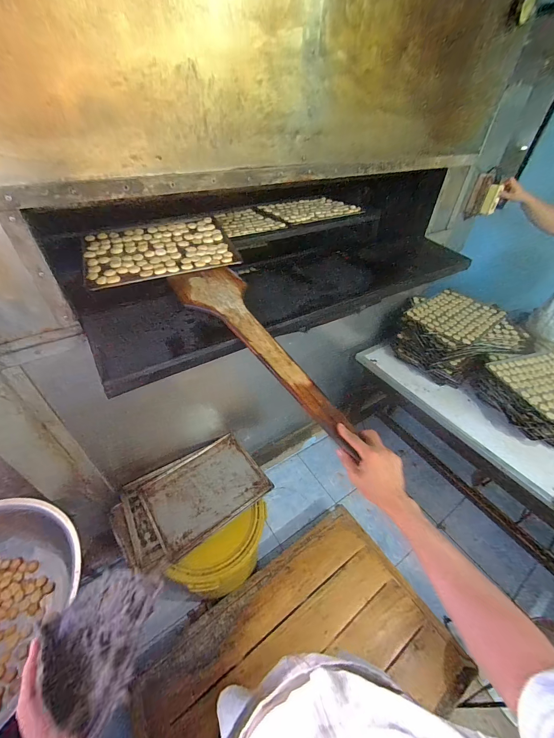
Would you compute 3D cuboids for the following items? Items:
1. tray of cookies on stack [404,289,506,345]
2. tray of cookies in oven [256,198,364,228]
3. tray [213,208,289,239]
[{"bbox_3d":[0.887,-0.275,1.448,0.421,0.033,0.315,-27,50,-29],"label":"tray of cookies on stack"},{"bbox_3d":[0.158,-0.783,1.416,0.459,0.017,0.343,-24,49,-27],"label":"tray of cookies in oven"},{"bbox_3d":[-0.134,-0.635,1.259,0.260,0.019,0.335,-17,46,-21],"label":"tray"}]

